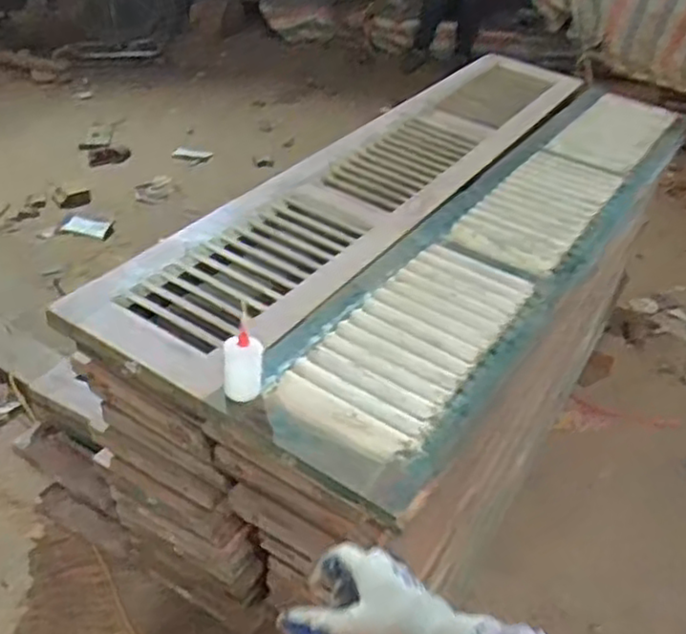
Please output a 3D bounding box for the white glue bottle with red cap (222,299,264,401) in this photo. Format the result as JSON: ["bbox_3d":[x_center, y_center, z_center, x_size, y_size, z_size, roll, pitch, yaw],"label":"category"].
[{"bbox_3d":[-0.142,0.061,1.018,0.057,0.135,0.056,-1,36,-10],"label":"white glue bottle with red cap"}]

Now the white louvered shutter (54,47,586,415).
[{"bbox_3d":[0.166,-0.415,1.784,0.400,0.052,1.937,22,38,22],"label":"white louvered shutter"}]

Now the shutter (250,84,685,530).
[{"bbox_3d":[0.429,-0.245,1.625,0.326,0.056,1.844,23,38,22],"label":"shutter"}]

